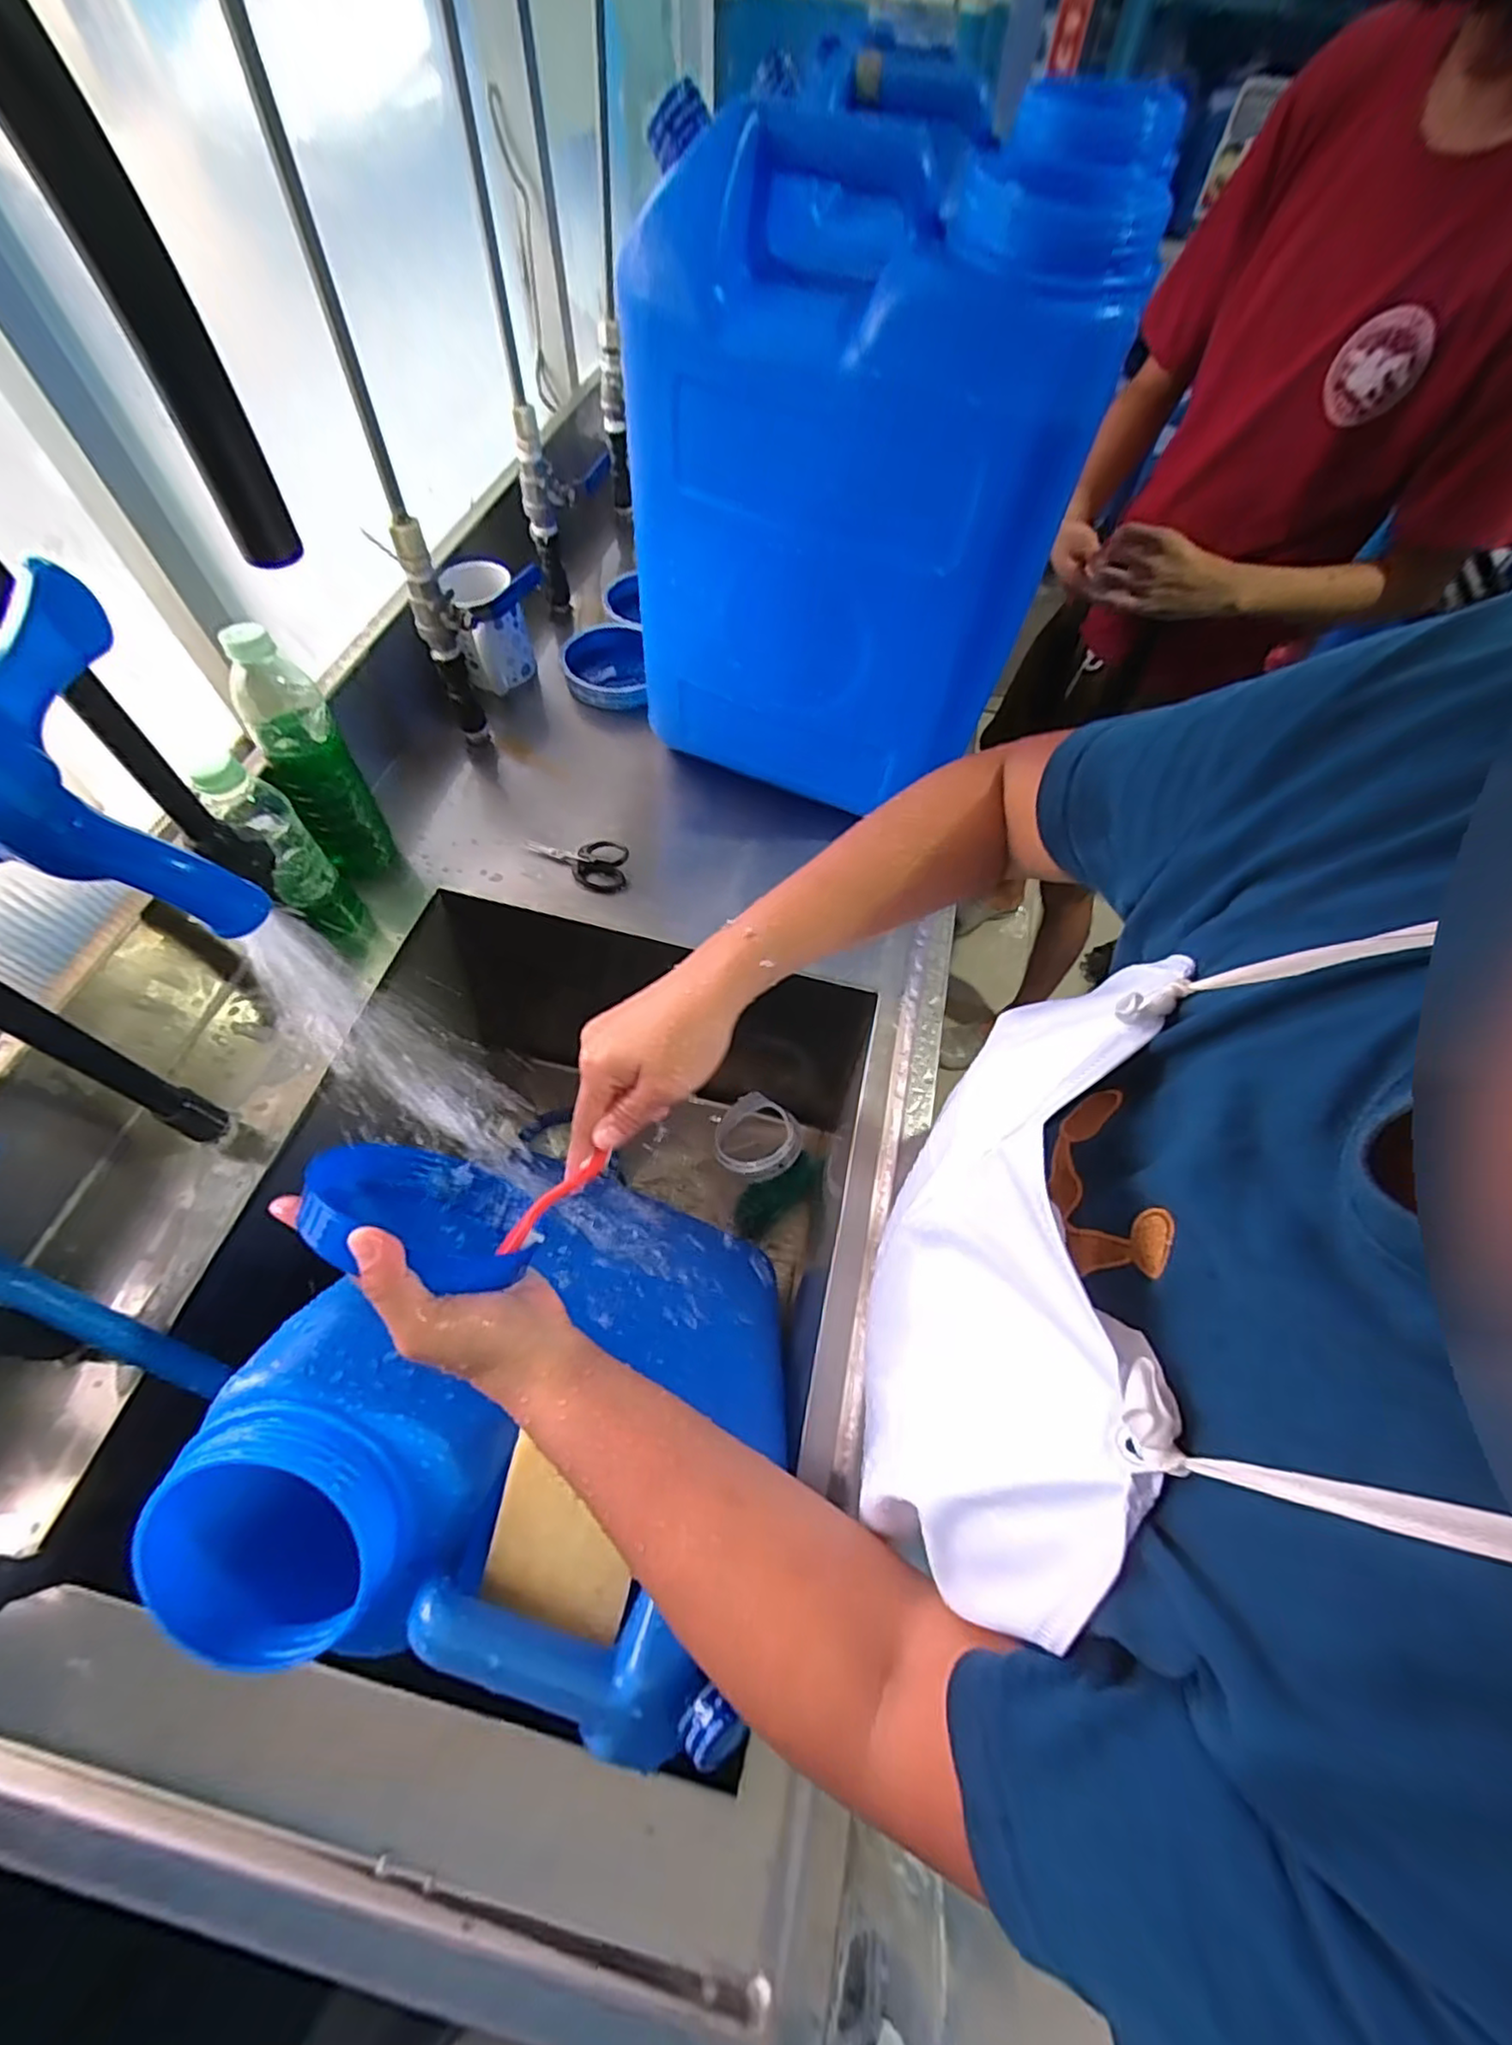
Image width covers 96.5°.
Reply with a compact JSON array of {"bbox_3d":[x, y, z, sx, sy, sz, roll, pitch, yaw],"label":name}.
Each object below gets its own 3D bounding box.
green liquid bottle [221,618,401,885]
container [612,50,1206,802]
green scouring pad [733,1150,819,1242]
[{"bbox_3d":[-0.374,-0.215,0.570,0.067,0.198,0.070,-26,65,-16],"label":"green liquid bottle"},{"bbox_3d":[0.108,-0.466,0.588,0.312,0.386,0.336,23,63,10],"label":"container"},{"bbox_3d":[0.025,0.218,0.862,0.129,0.008,0.056,-39,77,-12],"label":"green scouring pad"}]

